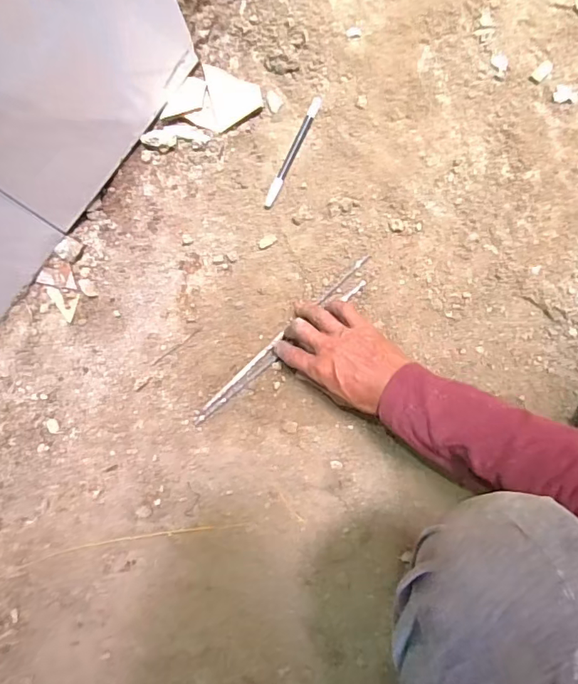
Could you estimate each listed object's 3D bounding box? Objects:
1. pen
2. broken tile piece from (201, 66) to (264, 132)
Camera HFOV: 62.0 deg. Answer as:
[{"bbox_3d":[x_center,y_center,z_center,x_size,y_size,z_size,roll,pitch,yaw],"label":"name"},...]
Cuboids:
[{"bbox_3d":[0.004,-0.239,0.606,0.015,0.013,0.147,26,87,9],"label":"pen"},{"bbox_3d":[-0.074,-0.337,0.638,0.072,0.005,0.098,-17,80,21],"label":"broken tile piece"}]

